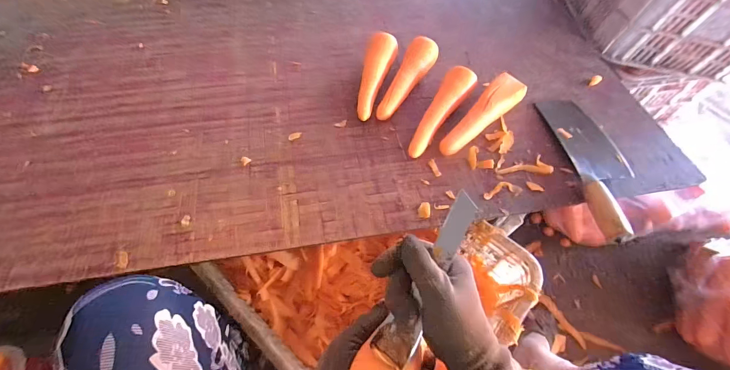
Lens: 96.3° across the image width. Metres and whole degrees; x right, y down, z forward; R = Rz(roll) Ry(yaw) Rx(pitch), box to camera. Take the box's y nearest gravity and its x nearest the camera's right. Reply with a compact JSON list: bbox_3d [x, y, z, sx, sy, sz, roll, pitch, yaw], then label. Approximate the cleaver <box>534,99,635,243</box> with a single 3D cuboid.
[{"bbox_3d":[0.354,-0.043,0.494,0.103,0.040,0.268,-2,60,-3],"label":"cleaver"}]

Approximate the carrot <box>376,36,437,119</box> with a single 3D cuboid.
[{"bbox_3d":[0.076,-0.179,0.562,0.054,0.047,0.178,22,62,10],"label":"carrot"}]

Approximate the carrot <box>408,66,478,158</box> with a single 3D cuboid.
[{"bbox_3d":[0.122,-0.115,0.527,0.048,0.044,0.186,27,63,13],"label":"carrot"}]

